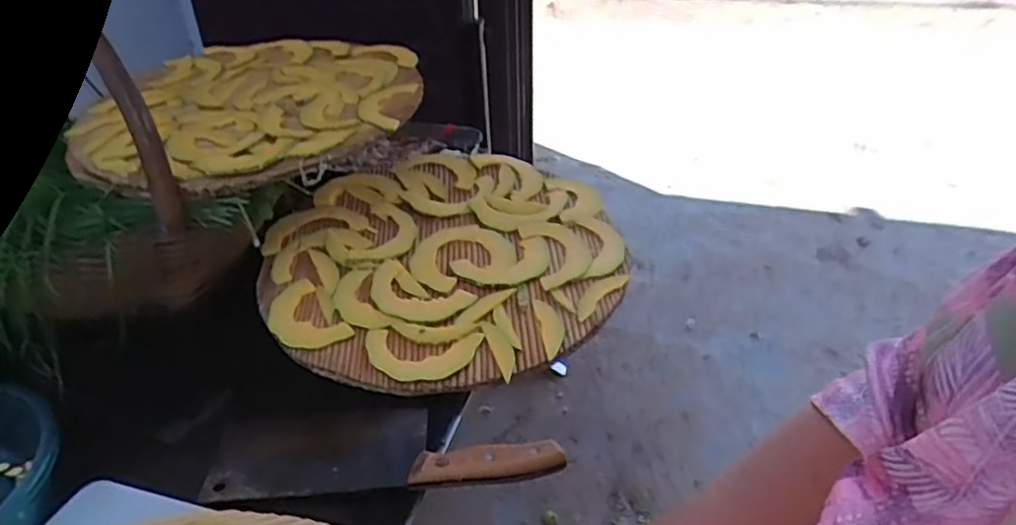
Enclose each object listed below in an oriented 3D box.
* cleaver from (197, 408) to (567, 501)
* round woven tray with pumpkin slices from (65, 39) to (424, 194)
[{"bbox_3d":[-0.111,0.162,0.611,0.305,0.019,0.098,-4,33,-1],"label":"cleaver"},{"bbox_3d":[-0.323,-0.206,0.873,0.402,0.041,0.413,-2,33,2],"label":"round woven tray with pumpkin slices"}]

